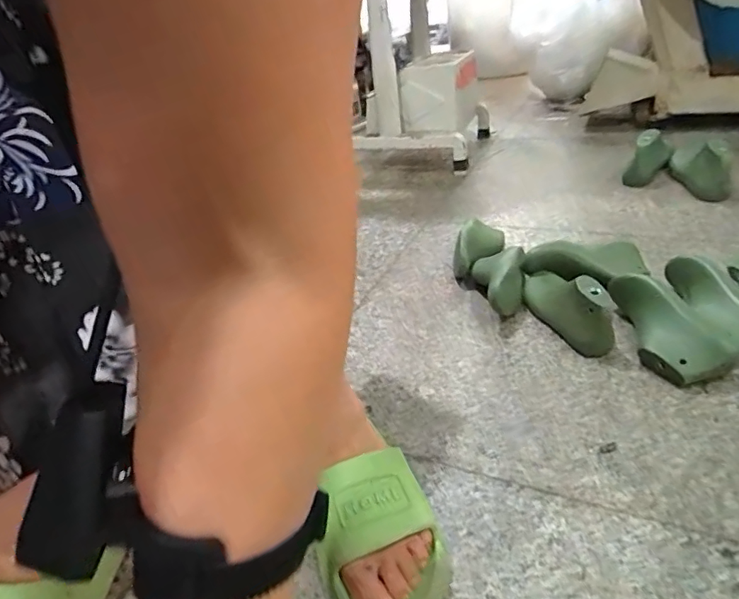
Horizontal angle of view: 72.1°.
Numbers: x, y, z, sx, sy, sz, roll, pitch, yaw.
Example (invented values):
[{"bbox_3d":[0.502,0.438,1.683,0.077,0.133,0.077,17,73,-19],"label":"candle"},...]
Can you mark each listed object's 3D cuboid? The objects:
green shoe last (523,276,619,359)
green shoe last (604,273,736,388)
[{"bbox_3d":[0.268,0.000,0.704,0.050,0.082,0.185,-10,31,-5],"label":"green shoe last"},{"bbox_3d":[0.376,0.031,0.658,0.072,0.056,0.191,-1,31,9],"label":"green shoe last"}]

